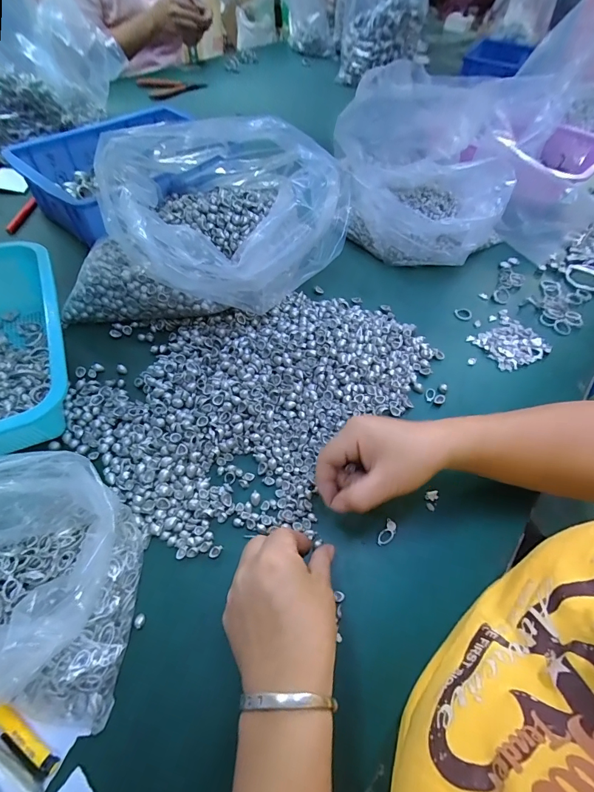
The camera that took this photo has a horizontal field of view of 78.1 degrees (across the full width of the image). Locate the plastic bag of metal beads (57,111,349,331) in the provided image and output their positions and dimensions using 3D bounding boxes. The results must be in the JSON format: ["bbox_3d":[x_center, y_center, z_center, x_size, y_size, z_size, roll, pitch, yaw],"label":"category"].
[{"bbox_3d":[-0.116,-0.230,0.458,0.333,0.147,0.249,-5,56,-7],"label":"plastic bag of metal beads"}]

